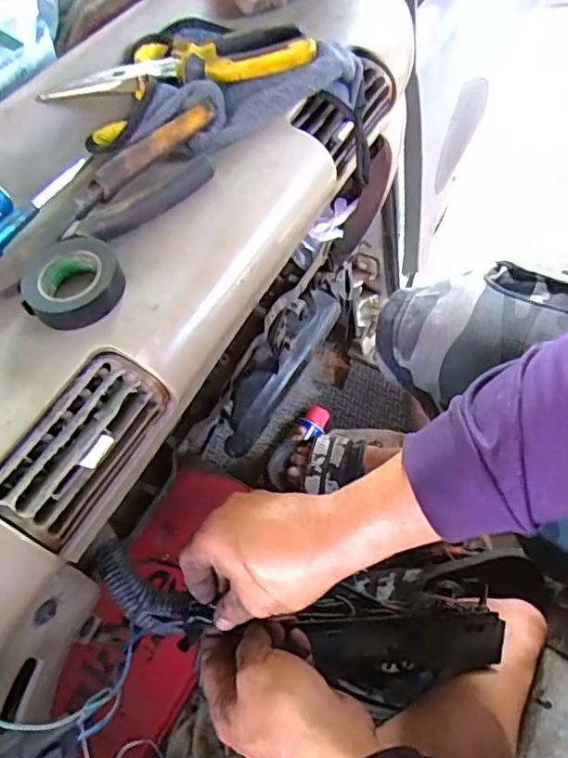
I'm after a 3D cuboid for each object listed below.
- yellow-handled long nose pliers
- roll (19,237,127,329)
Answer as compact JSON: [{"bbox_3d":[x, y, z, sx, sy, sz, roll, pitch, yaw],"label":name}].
[{"bbox_3d":[-0.076,-0.232,0.438,0.192,0.015,0.051,-16,56,0],"label":"yellow-handled long nose pliers"},{"bbox_3d":[-0.125,-0.059,0.350,0.052,0.015,0.057,-5,57,7],"label":"roll"}]

